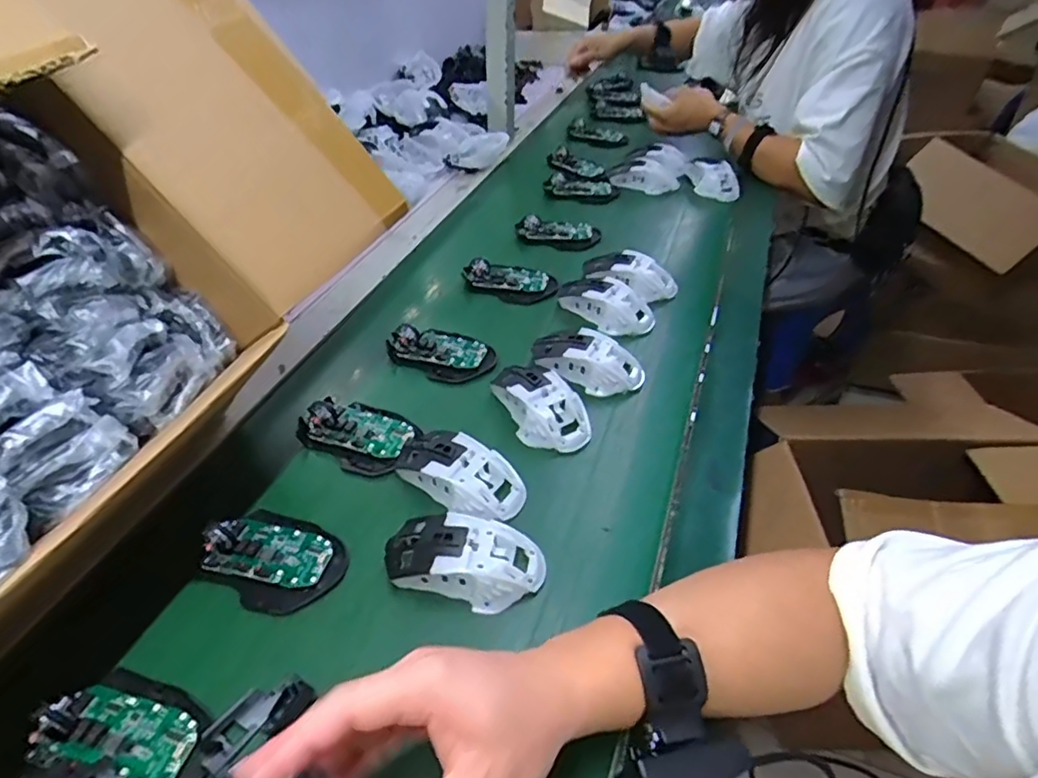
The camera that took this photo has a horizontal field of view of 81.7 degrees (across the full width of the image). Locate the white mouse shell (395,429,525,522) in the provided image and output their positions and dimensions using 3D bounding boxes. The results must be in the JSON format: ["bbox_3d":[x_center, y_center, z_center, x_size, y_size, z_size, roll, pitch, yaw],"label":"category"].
[{"bbox_3d":[-0.048,0.069,0.499,0.110,0.031,0.058,21,46,17],"label":"white mouse shell"}]

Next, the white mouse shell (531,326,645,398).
[{"bbox_3d":[0.067,-0.031,0.609,0.118,0.034,0.061,21,46,17],"label":"white mouse shell"}]

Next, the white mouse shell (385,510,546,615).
[{"bbox_3d":[-0.038,0.123,0.438,0.114,0.036,0.062,14,45,10],"label":"white mouse shell"}]

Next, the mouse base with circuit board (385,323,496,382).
[{"bbox_3d":[-0.081,-0.042,0.633,0.109,0.026,0.062,21,47,17],"label":"mouse base with circuit board"}]

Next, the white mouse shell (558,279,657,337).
[{"bbox_3d":[0.098,-0.098,0.680,0.111,0.034,0.054,17,46,13],"label":"white mouse shell"}]

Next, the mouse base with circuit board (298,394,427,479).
[{"bbox_3d":[-0.146,0.038,0.547,0.104,0.020,0.072,19,46,15],"label":"mouse base with circuit board"}]

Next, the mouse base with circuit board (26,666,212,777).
[{"bbox_3d":[-0.230,0.207,0.353,0.098,0.026,0.069,27,48,22],"label":"mouse base with circuit board"}]

